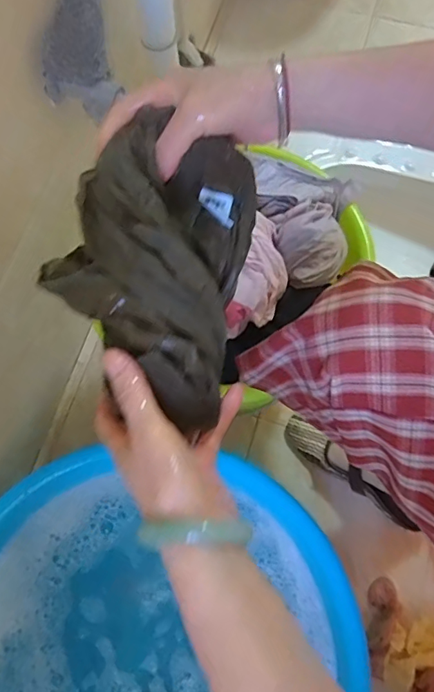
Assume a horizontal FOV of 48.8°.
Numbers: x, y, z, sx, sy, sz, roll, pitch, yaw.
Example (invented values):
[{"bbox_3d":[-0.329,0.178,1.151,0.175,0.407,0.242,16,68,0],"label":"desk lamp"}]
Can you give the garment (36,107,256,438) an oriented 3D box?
[{"bbox_3d":[-0.047,-0.058,0.344,0.126,0.068,0.201,10,71,3],"label":"garment"}]

